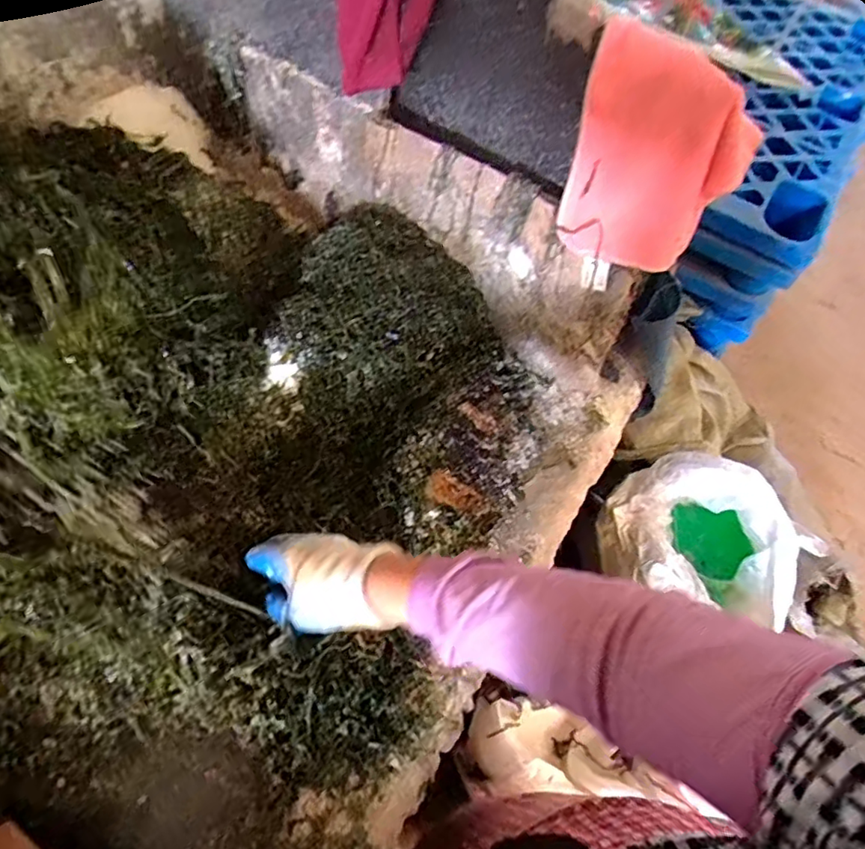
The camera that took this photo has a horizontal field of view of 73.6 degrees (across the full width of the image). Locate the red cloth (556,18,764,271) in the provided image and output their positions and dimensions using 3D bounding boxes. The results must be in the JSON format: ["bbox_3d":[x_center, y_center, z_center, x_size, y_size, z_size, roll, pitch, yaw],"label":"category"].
[{"bbox_3d":[0.227,-0.271,0.604,0.178,0.193,0.086,24,58,11],"label":"red cloth"}]

